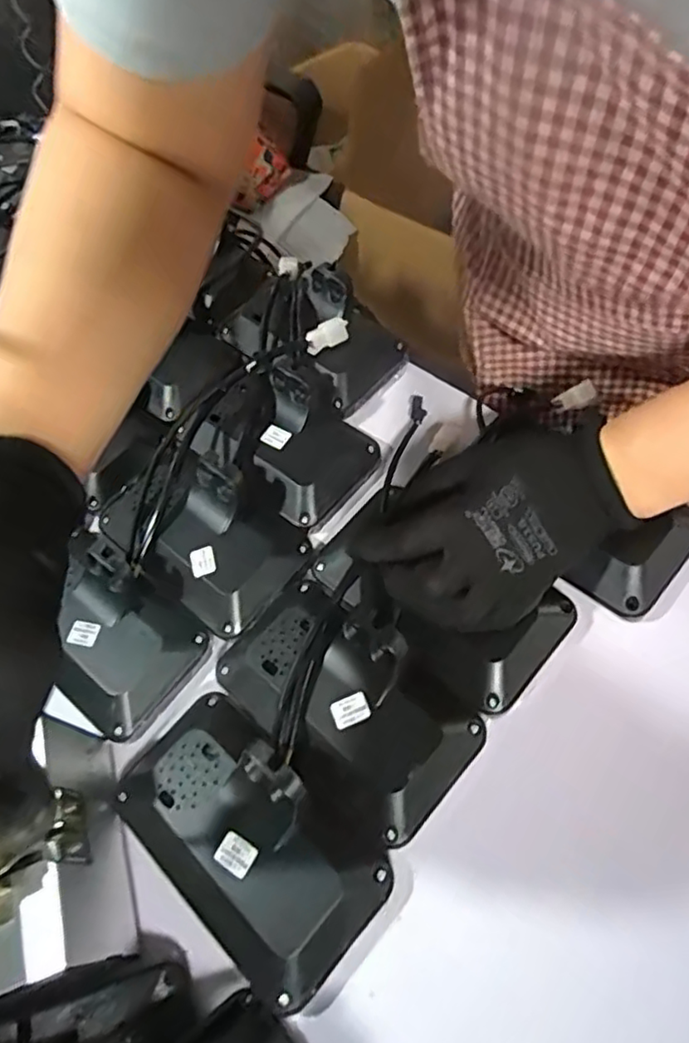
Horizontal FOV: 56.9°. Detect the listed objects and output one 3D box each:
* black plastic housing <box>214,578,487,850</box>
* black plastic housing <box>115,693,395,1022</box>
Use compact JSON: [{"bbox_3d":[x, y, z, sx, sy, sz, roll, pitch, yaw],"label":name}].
[{"bbox_3d":[-0.004,0.099,0.374,0.161,0.043,0.092,35,73,25],"label":"black plastic housing"},{"bbox_3d":[-0.058,0.170,0.349,0.160,0.046,0.097,36,73,25],"label":"black plastic housing"}]

